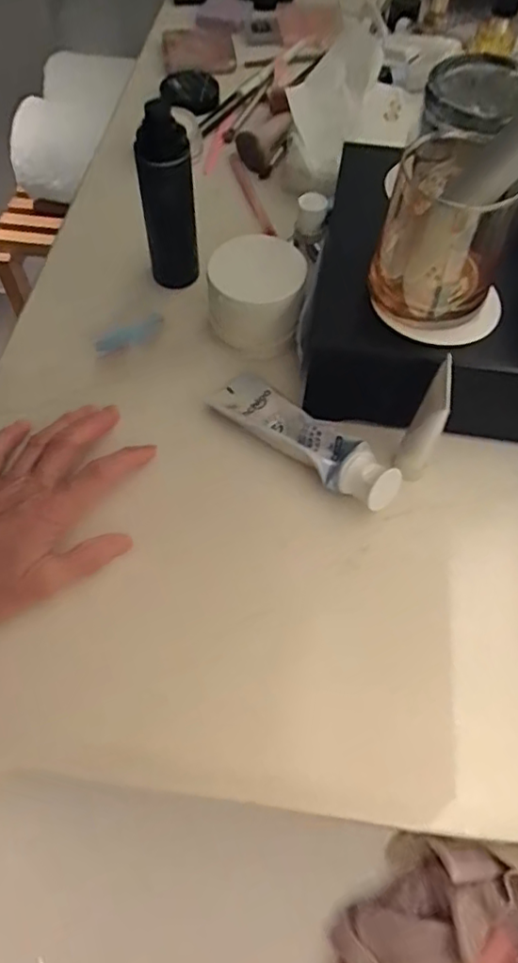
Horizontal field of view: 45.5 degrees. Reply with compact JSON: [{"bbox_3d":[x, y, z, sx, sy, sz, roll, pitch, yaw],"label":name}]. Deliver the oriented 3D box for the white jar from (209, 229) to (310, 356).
[{"bbox_3d":[-0.001,-0.136,0.459,0.070,0.048,0.079,-3,59,-3],"label":"white jar"}]

